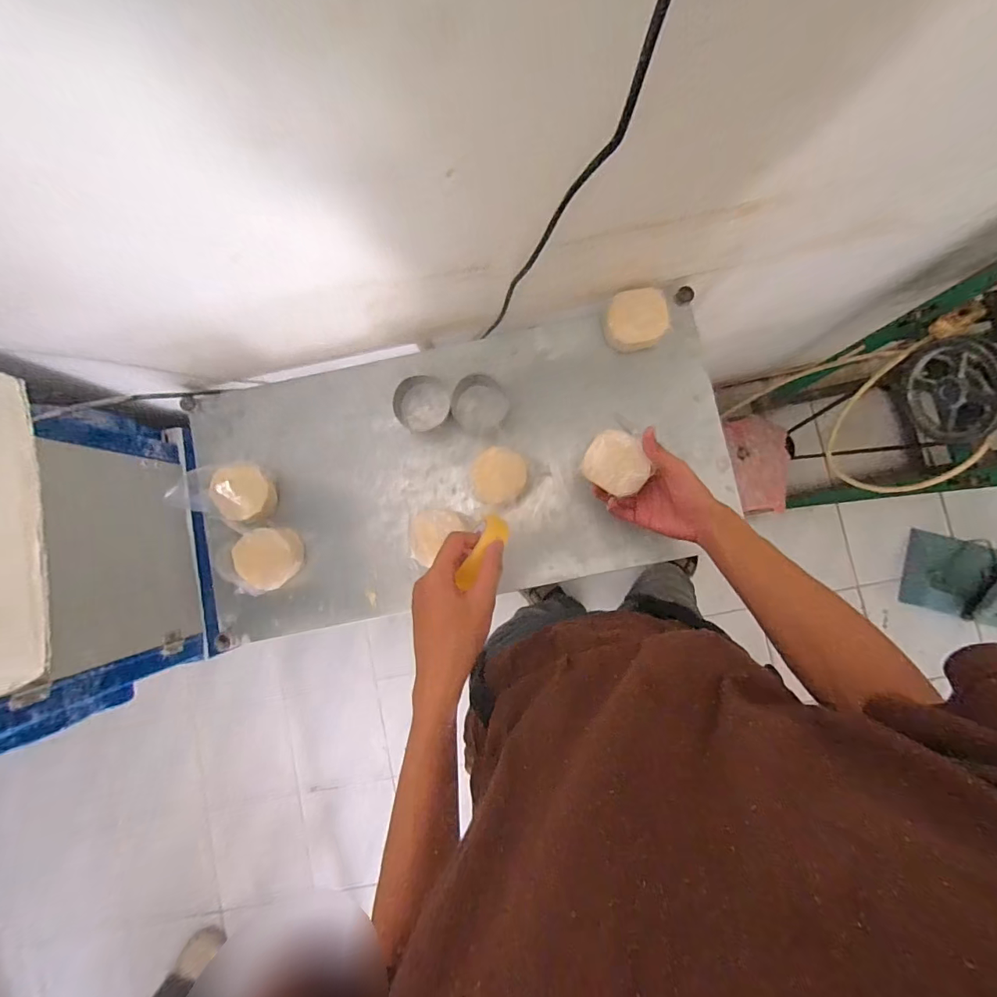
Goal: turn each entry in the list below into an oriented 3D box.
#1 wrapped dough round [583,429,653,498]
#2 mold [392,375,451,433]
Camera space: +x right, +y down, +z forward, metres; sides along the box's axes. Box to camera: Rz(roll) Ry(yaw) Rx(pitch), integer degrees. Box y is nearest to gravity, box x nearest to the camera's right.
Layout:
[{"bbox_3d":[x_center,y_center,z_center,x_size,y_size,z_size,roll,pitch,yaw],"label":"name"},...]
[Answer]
[{"bbox_3d":[0.149,-0.048,0.569,0.072,0.027,0.072,1,94,19],"label":"wrapped dough round"},{"bbox_3d":[-0.113,-0.137,0.680,0.081,0.056,0.077,0,86,3],"label":"mold"}]

